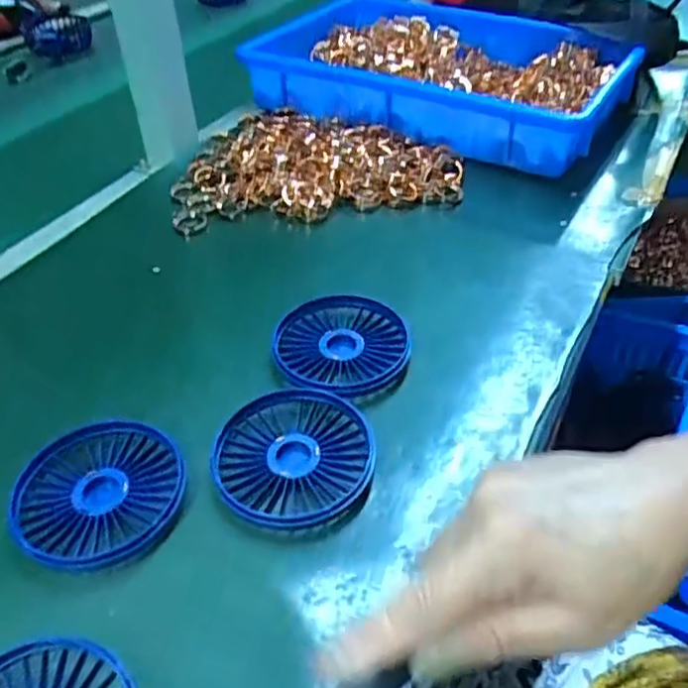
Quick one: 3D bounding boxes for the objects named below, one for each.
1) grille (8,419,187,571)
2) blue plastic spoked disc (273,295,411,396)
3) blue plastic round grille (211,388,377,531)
[{"bbox_3d":[-0.128,0.077,0.347,0.085,0.009,0.084,-1,43,0],"label":"grille"},{"bbox_3d":[-0.002,0.003,0.428,0.083,0.017,0.082,-1,43,0],"label":"blue plastic spoked disc"},{"bbox_3d":[-0.028,0.062,0.363,0.084,0.014,0.085,-1,43,0],"label":"blue plastic round grille"}]

